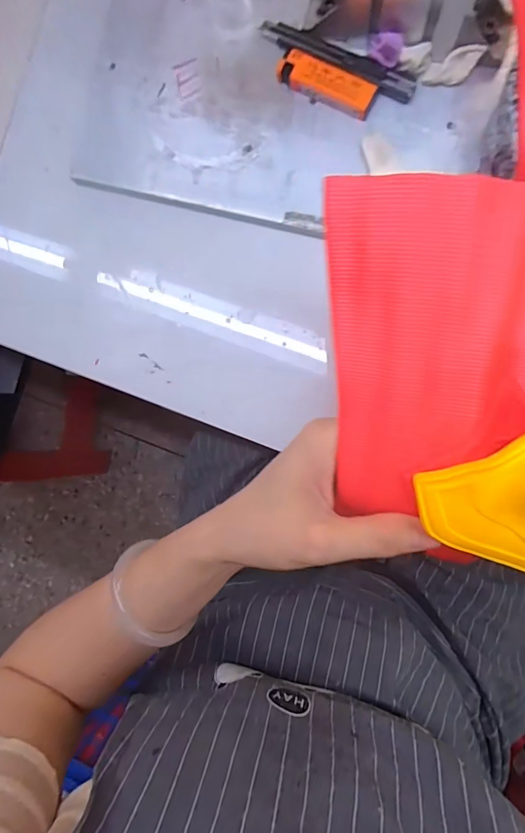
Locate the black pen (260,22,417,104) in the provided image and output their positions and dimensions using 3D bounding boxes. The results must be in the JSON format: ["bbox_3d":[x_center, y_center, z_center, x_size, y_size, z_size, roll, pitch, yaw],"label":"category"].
[{"bbox_3d":[0.057,-0.281,0.331,0.135,0.012,0.019,31,96,8],"label":"black pen"}]

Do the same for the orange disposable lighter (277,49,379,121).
[{"bbox_3d":[0.050,-0.263,0.332,0.079,0.014,0.024,30,95,8],"label":"orange disposable lighter"}]

